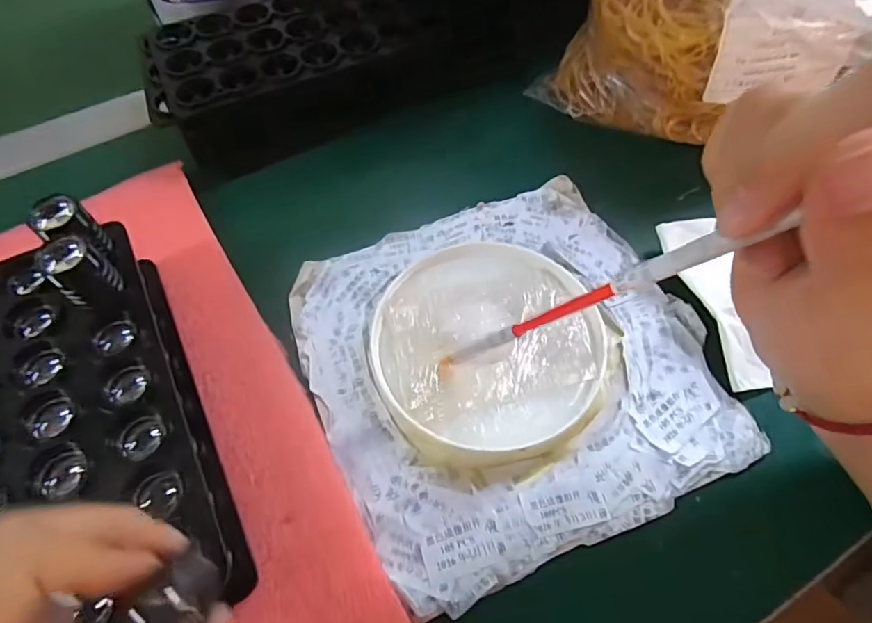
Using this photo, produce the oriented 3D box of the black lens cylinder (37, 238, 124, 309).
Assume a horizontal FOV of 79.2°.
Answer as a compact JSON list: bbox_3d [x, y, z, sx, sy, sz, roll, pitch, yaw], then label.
[{"bbox_3d":[-0.160,-0.017,0.238,0.022,0.028,0.019,30,64,18],"label":"black lens cylinder"}]

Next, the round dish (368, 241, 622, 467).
[{"bbox_3d":[0.026,0.018,0.278,0.118,0.019,0.122,0,59,1],"label":"round dish"}]

